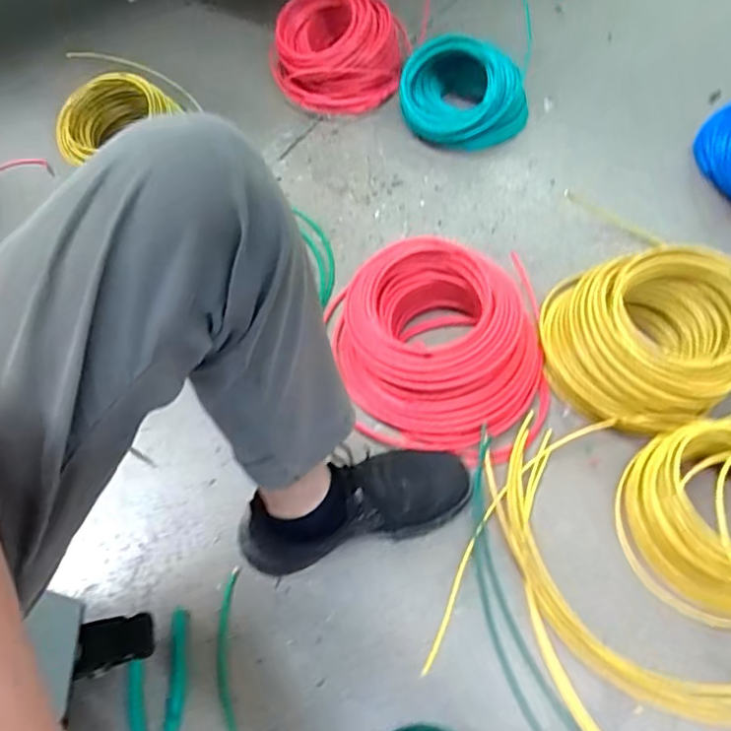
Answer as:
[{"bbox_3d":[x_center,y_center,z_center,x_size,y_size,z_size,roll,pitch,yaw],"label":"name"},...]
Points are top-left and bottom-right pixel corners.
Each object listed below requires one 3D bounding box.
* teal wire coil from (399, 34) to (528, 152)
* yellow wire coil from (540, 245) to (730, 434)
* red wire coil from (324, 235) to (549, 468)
[{"bbox_3d":[0.171,-0.463,1.027,0.219,0.120,0.145,1,62,1],"label":"teal wire coil"},{"bbox_3d":[0.361,-0.033,0.785,0.226,0.131,0.213,0,62,1],"label":"yellow wire coil"},{"bbox_3d":[0.099,-0.026,0.789,0.291,0.121,0.268,5,62,3],"label":"red wire coil"}]

